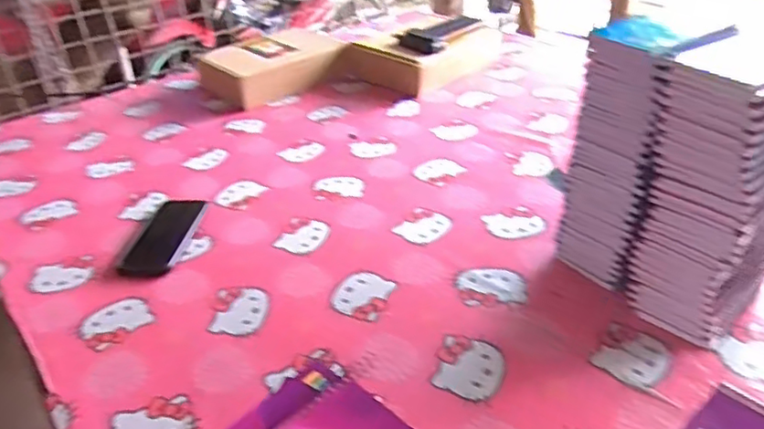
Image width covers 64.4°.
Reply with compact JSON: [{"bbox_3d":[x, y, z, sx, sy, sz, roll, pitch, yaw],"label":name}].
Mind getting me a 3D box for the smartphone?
[{"bbox_3d":[-0.301,0.029,0.848,0.073,0.009,0.169,0,34,5],"label":"smartphone"}]

